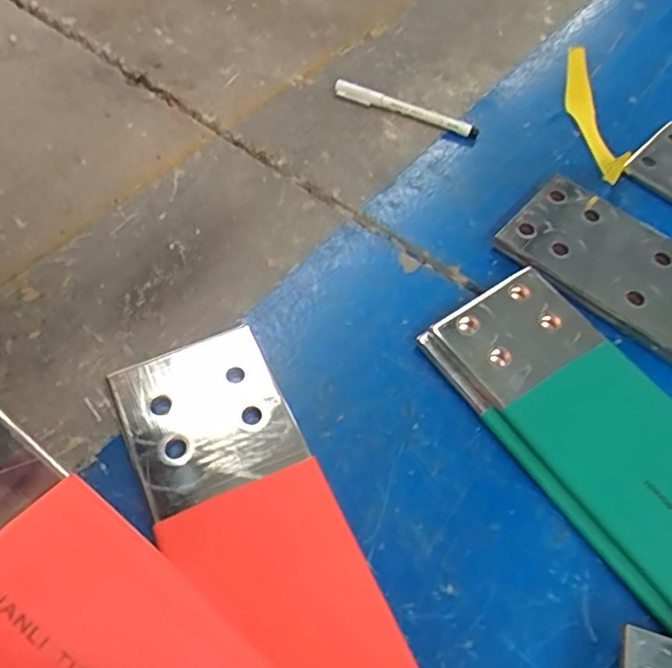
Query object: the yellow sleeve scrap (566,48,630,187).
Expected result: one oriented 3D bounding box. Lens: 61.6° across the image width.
[{"bbox_3d":[0.233,-0.199,0.511,0.019,0.040,0.134,-1,59,-4],"label":"yellow sleeve scrap"}]

